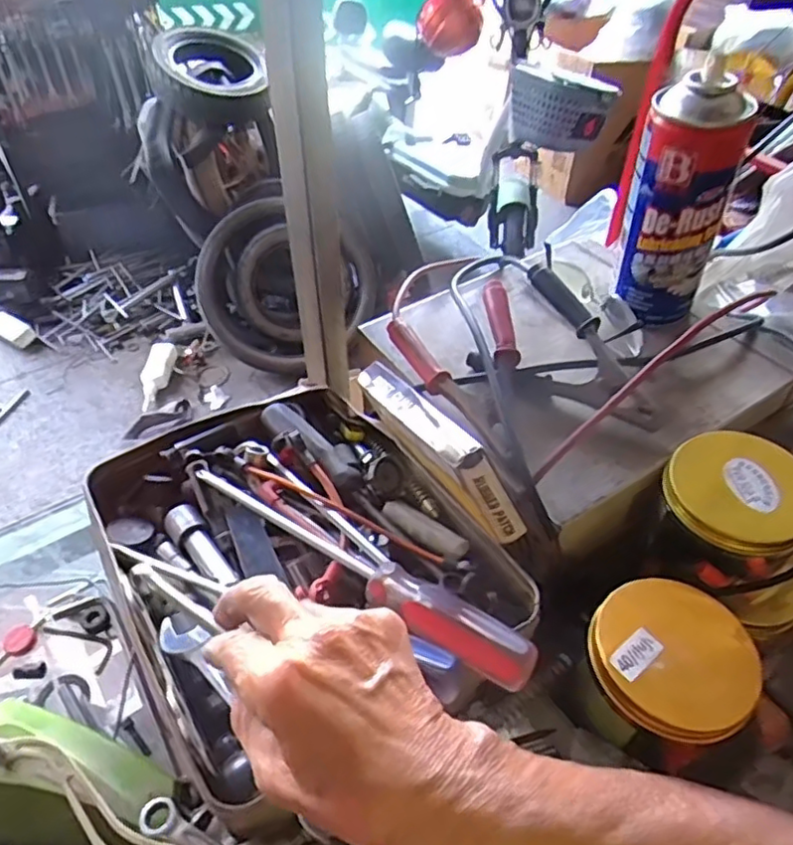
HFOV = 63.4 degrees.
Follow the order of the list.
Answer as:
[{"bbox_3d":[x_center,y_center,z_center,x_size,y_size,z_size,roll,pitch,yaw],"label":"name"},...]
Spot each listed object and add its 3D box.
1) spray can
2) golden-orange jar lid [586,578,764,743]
[{"bbox_3d":[0.197,-0.151,0.449,0.065,0.162,0.058,-19,49,-19],"label":"spray can"},{"bbox_3d":[0.147,0.122,0.340,0.081,0.012,0.081,1,46,-1],"label":"golden-orange jar lid"}]

